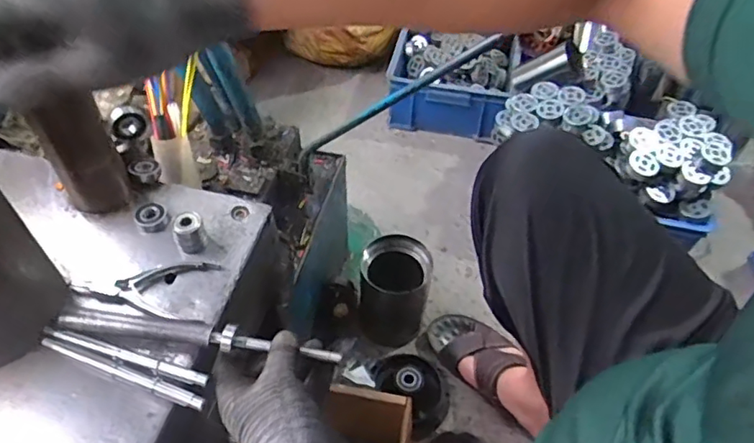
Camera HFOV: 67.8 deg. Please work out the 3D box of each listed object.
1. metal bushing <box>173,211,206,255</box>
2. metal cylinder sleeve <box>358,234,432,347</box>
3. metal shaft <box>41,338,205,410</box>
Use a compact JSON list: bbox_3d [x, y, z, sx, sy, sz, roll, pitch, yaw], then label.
[{"bbox_3d":[-0.192,0.012,0.575,0.027,0.038,0.029,1,49,-1],"label":"metal bushing"},{"bbox_3d":[0.031,0.131,0.989,0.115,0.195,0.119,11,50,8],"label":"metal cylinder sleeve"},{"bbox_3d":[-0.222,0.130,0.487,0.163,0.006,0.012,18,51,13],"label":"metal shaft"}]

